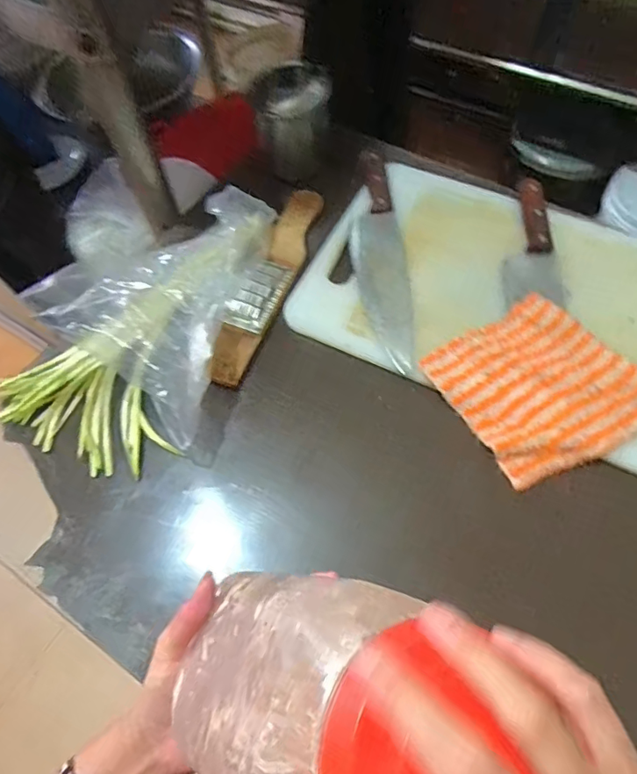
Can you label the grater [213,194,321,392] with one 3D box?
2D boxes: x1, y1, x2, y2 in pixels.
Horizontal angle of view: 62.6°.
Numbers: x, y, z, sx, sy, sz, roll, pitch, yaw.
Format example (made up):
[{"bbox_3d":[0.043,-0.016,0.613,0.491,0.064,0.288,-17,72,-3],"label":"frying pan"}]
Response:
[{"bbox_3d":[-0.060,-0.130,0.631,0.047,0.030,0.282,16,64,11],"label":"grater"}]

